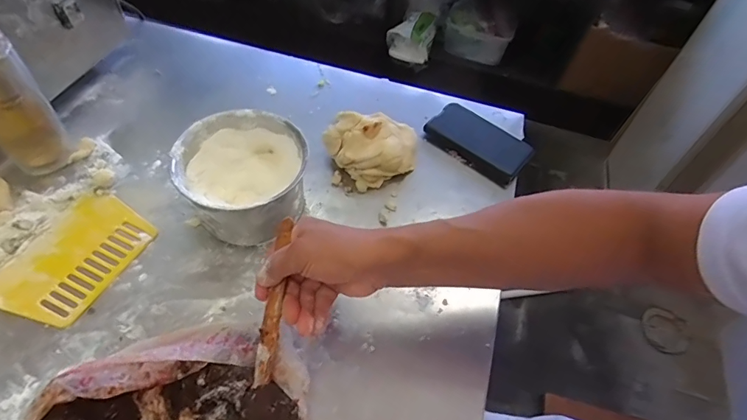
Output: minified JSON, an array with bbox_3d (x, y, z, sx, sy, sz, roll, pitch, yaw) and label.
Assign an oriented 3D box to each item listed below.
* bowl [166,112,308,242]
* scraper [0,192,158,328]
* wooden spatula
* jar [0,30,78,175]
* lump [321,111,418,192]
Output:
[{"bbox_3d":[-0.157,-0.035,0.553,0.145,0.091,0.148,2,53,-3],"label":"bowl"},{"bbox_3d":[-0.345,0.053,0.522,0.113,0.004,0.164,22,53,9],"label":"scraper"},{"bbox_3d":[-0.097,0.089,0.443,0.026,0.006,0.162,5,82,32],"label":"wooden spatula"},{"bbox_3d":[-0.449,-0.135,0.547,0.076,0.179,0.076,2,53,-3],"label":"jar"},{"bbox_3d":[0.007,-0.092,0.626,0.128,0.066,0.092,-21,58,-19],"label":"lump"}]

